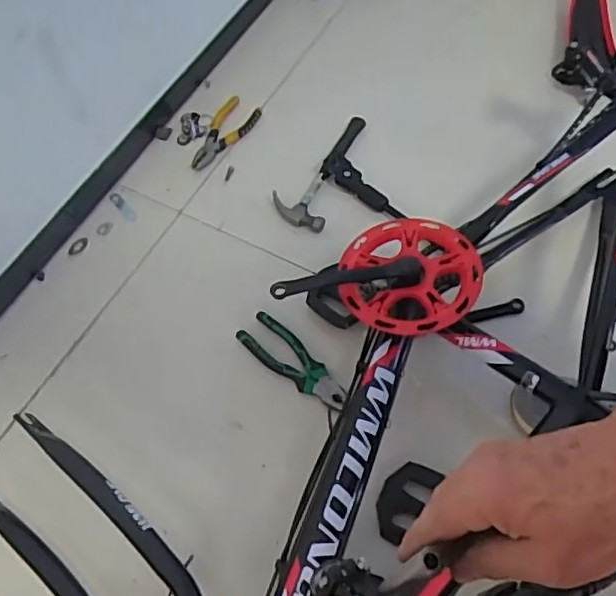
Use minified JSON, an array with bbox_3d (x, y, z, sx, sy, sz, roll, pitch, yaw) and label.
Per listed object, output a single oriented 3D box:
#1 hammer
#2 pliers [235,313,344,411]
[{"bbox_3d":[0.026,-0.200,0.942,0.083,0.026,0.220,26,75,15],"label":"hammer"},{"bbox_3d":[-0.018,0.085,0.796,0.166,0.023,0.052,40,70,21],"label":"pliers"}]

